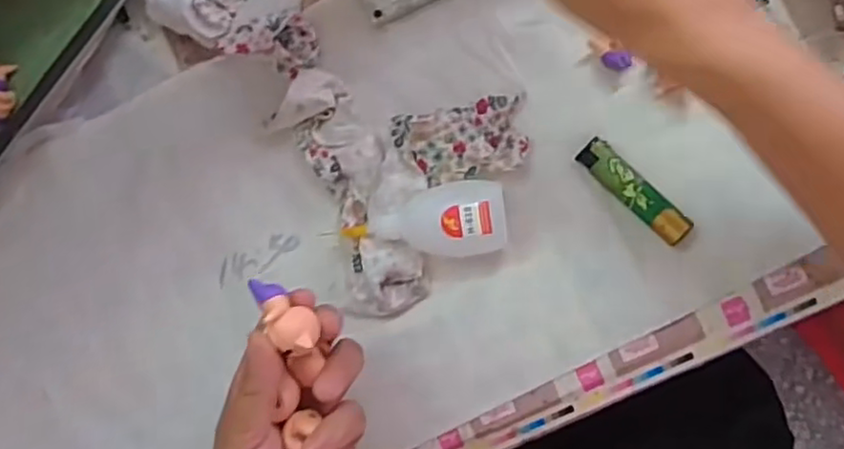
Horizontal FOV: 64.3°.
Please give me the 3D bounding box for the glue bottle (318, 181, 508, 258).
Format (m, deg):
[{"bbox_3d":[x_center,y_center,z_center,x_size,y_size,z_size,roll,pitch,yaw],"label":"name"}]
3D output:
[{"bbox_3d":[0.001,-0.002,0.423,0.102,0.027,0.044,-3,85,5],"label":"glue bottle"}]

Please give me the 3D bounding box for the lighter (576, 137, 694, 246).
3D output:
[{"bbox_3d":[0.131,-0.021,0.416,0.079,0.013,0.020,44,91,7],"label":"lighter"}]

